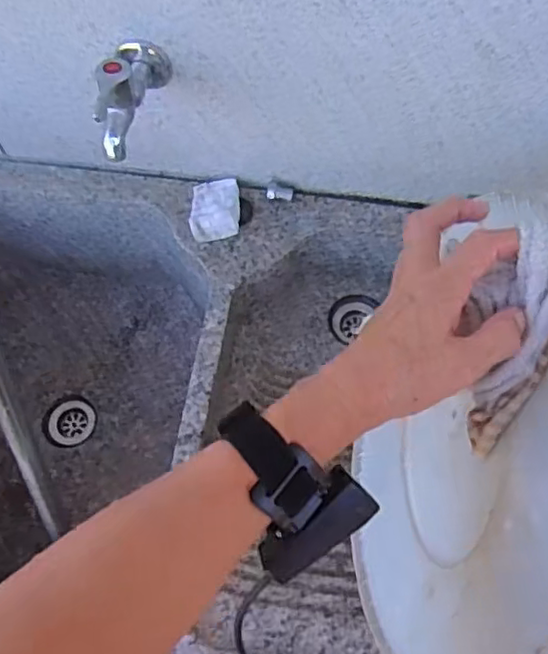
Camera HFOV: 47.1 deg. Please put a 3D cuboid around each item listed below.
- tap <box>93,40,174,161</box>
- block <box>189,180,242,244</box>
[{"bbox_3d":[-0.123,-0.207,0.552,0.051,0.074,0.123,1,62,-1],"label":"tap"},{"bbox_3d":[-0.066,-0.132,0.707,0.054,0.018,0.073,-2,62,-3],"label":"block"}]

